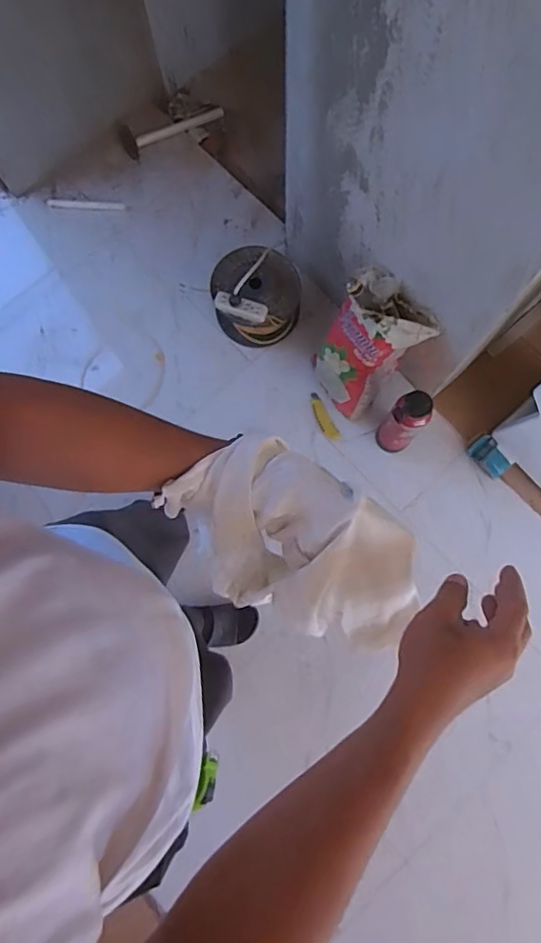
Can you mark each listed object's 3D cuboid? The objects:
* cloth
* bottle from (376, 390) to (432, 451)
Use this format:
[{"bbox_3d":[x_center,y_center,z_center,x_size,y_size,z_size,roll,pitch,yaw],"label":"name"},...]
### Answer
[{"bbox_3d":[0.020,0.076,0.519,0.237,0.178,0.134,37,82,7],"label":"cloth"},{"bbox_3d":[0.325,-0.116,1.310,0.088,0.259,0.081,39,82,8],"label":"bottle"}]

